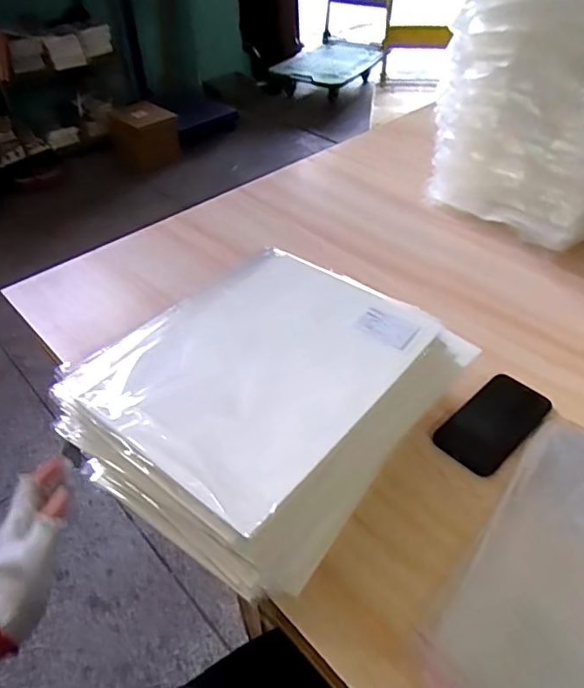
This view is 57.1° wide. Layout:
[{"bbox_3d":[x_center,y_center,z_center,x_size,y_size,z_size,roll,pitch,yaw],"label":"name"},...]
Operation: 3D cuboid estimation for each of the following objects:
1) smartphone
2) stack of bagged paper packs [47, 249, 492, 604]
[{"bbox_3d":[0.237,0.092,0.632,0.143,0.012,0.074,-32,52,-28],"label":"smartphone"},{"bbox_3d":[-0.017,0.049,0.555,0.257,0.126,0.333,29,52,28],"label":"stack of bagged paper packs"}]

